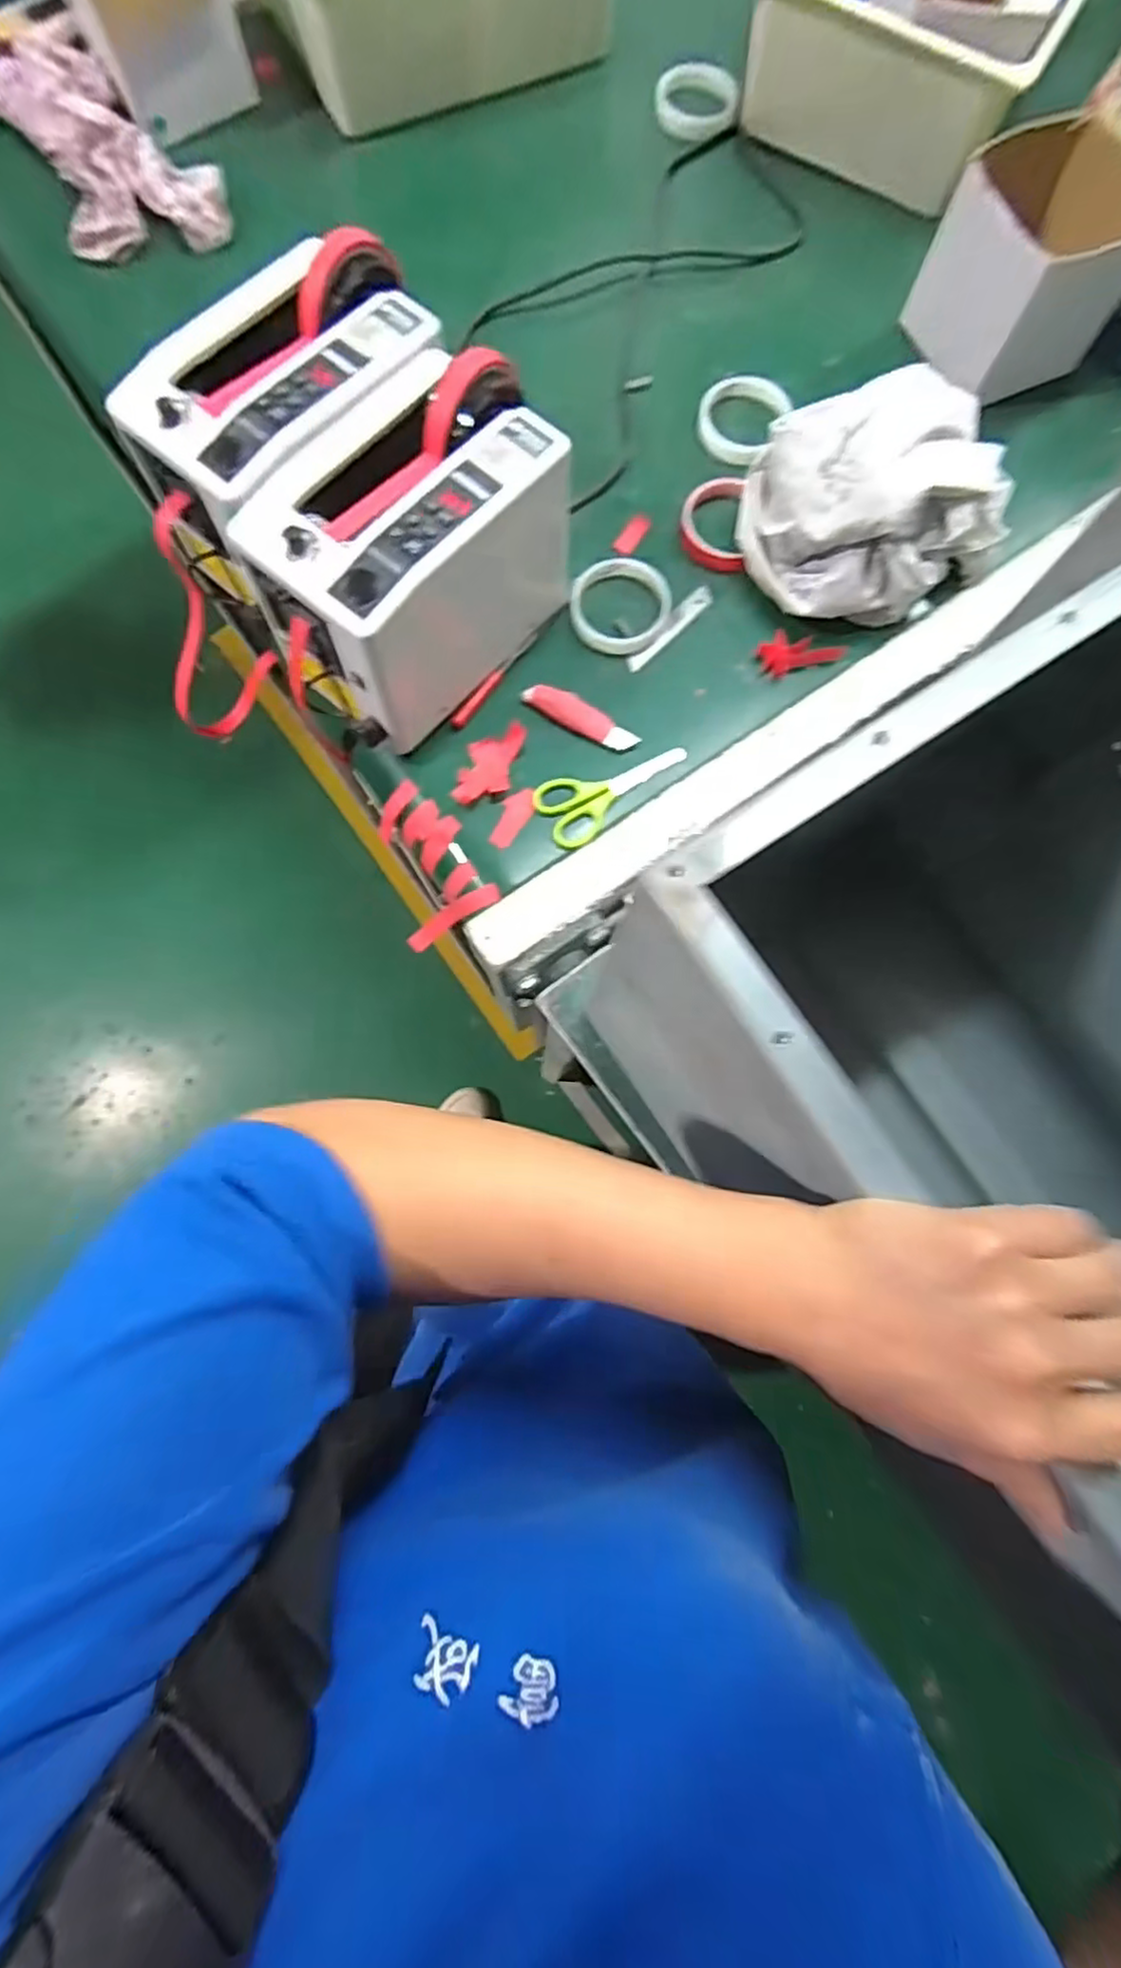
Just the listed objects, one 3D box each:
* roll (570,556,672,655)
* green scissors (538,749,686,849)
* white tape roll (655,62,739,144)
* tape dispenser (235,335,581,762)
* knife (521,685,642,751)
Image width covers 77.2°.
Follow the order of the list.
[{"bbox_3d":[0.054,-0.335,0.617,0.086,0.015,0.087,0,79,-1],"label":"roll"},{"bbox_3d":[0.045,-0.163,0.582,0.129,0.005,0.062,-28,81,-6],"label":"green scissors"},{"bbox_3d":[0.145,-0.937,0.748,0.085,0.013,0.098,8,79,0],"label":"white tape roll"},{"bbox_3d":[-0.110,-0.321,0.540,0.143,0.148,0.246,43,81,7],"label":"tape dispenser"},{"bbox_3d":[0.018,-0.227,0.593,0.104,0.009,0.026,28,80,4],"label":"knife"}]

